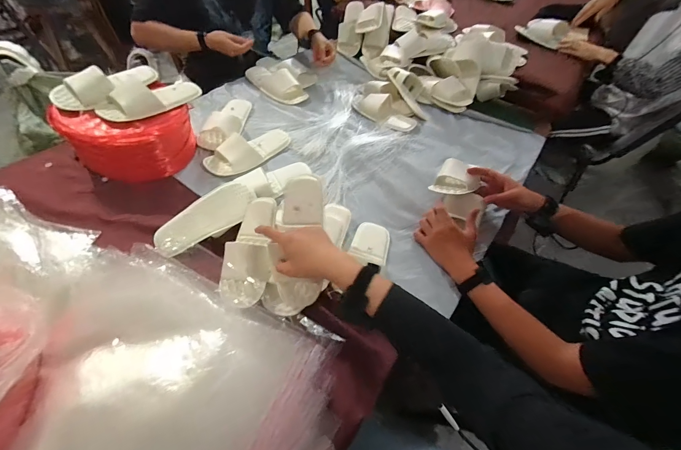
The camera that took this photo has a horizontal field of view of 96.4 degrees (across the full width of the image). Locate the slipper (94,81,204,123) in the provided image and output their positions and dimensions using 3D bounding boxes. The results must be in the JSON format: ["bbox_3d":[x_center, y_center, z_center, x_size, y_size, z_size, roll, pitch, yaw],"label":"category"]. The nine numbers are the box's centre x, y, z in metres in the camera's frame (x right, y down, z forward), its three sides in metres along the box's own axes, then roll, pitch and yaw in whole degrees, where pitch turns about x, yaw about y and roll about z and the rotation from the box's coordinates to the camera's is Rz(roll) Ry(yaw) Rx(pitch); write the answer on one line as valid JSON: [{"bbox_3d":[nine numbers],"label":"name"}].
[{"bbox_3d":[-0.453,-0.309,0.721,0.225,0.050,0.087,-35,63,-28],"label":"slipper"}]

